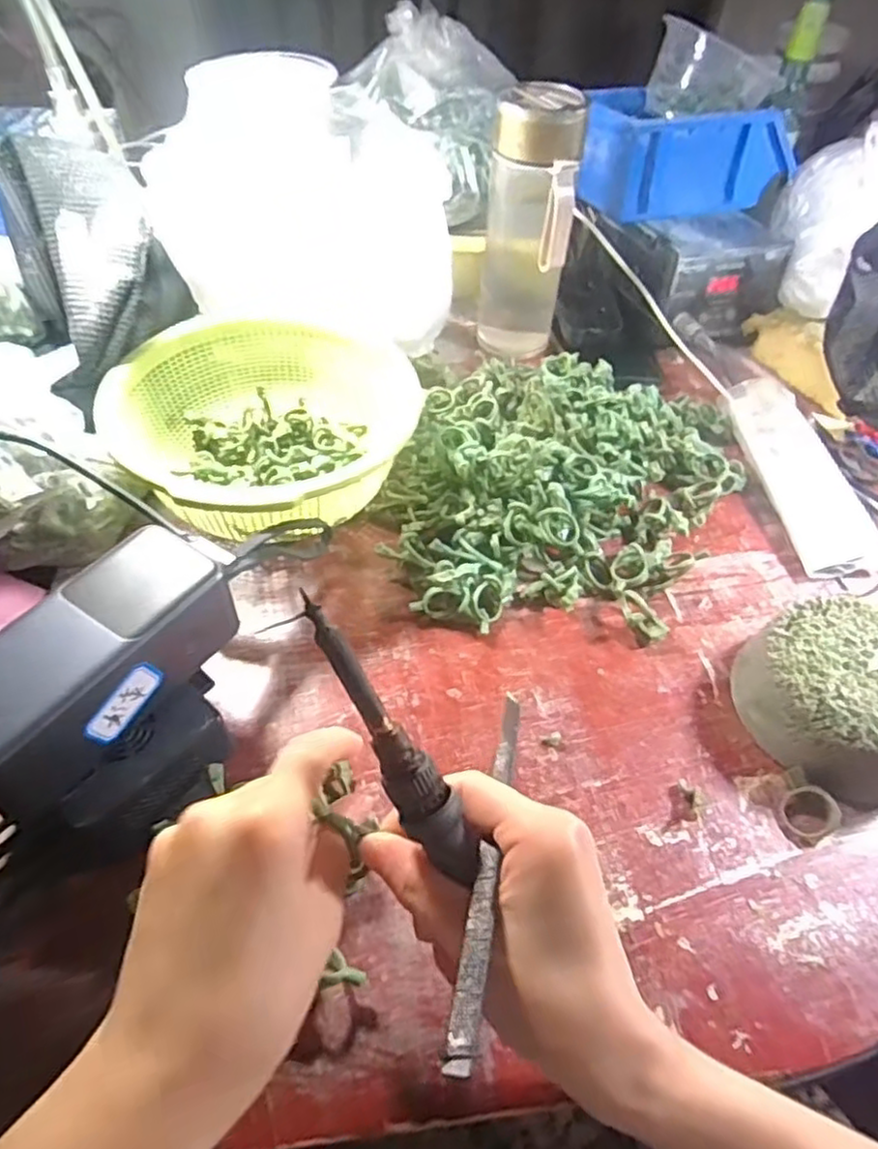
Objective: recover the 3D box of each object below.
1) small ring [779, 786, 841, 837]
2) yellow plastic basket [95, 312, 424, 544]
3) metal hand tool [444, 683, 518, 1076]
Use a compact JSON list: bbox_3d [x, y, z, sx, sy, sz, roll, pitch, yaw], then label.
[{"bbox_3d":[0.189,0.121,0.349,0.026,0.011,0.025,-12,66,28],"label":"small ring"},{"bbox_3d":[-0.115,-0.098,0.460,0.183,0.066,0.182,1,51,-1],"label":"yellow plastic basket"},{"bbox_3d":[0.019,0.098,0.254,0.008,0.005,0.161,10,28,7],"label":"metal hand tool"}]

